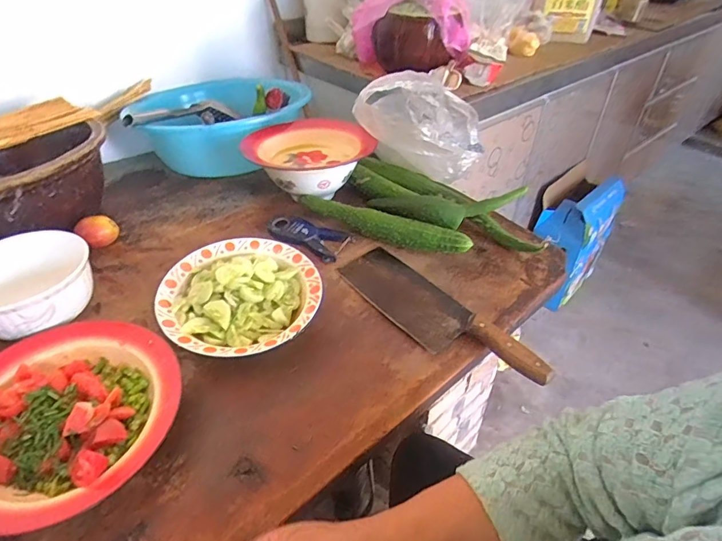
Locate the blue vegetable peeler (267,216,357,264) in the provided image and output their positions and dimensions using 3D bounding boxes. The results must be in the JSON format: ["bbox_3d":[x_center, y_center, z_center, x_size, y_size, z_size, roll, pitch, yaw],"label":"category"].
[{"bbox_3d":[-0.092,-0.064,0.767,0.144,0.011,0.080,19,43,20],"label":"blue vegetable peeler"}]

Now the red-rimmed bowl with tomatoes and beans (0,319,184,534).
[{"bbox_3d":[-0.320,0.151,0.493,0.234,0.053,0.220,1,40,-1],"label":"red-rimmed bowl with tomatoes and beans"}]

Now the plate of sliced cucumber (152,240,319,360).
[{"bbox_3d":[-0.165,0.033,0.629,0.211,0.064,0.215,1,40,-1],"label":"plate of sliced cucumber"}]

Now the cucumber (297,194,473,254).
[{"bbox_3d":[0.028,-0.073,0.759,0.313,0.049,0.035,18,43,19],"label":"cucumber"}]

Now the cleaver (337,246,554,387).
[{"bbox_3d":[0.102,0.058,0.630,0.100,0.025,0.328,-27,48,-30],"label":"cleaver"}]

